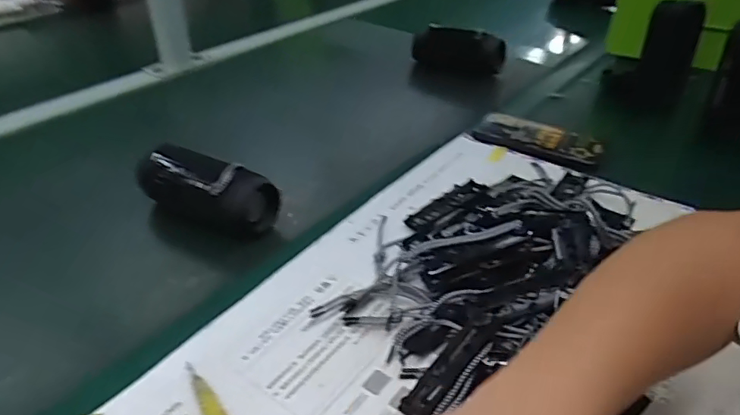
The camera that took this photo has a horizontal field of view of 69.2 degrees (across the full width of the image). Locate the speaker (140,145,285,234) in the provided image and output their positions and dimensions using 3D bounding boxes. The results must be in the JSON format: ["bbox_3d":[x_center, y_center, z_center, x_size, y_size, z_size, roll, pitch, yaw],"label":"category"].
[{"bbox_3d":[-0.179,-0.028,0.566,0.167,0.048,0.061,20,40,24],"label":"speaker"}]

